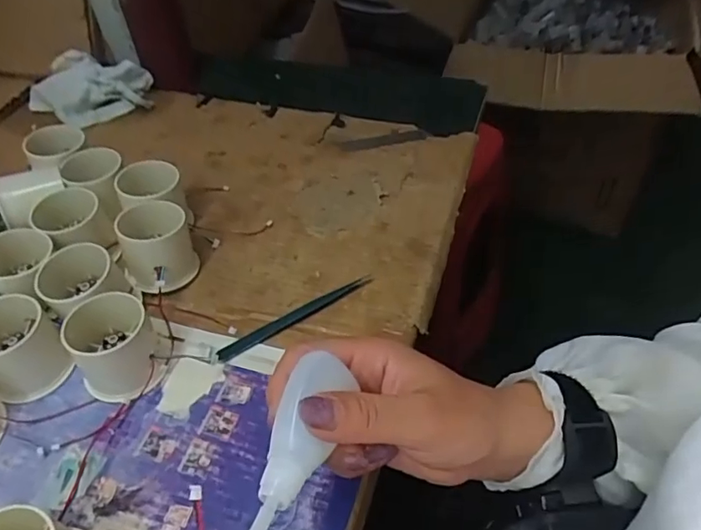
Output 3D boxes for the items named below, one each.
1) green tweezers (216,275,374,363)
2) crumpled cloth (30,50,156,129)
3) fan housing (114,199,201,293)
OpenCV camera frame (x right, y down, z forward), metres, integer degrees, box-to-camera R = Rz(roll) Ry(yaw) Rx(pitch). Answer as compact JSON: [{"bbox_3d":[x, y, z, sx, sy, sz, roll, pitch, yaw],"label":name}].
[{"bbox_3d":[-0.039,0.037,0.398,0.125,0.007,0.013,-26,52,-21],"label":"green tweezers"},{"bbox_3d":[-0.291,-0.201,0.607,0.129,0.041,0.087,-25,52,-20],"label":"crumpled cloth"},{"bbox_3d":[-0.149,-0.013,0.419,0.054,0.049,0.067,-21,50,-17],"label":"fan housing"}]

